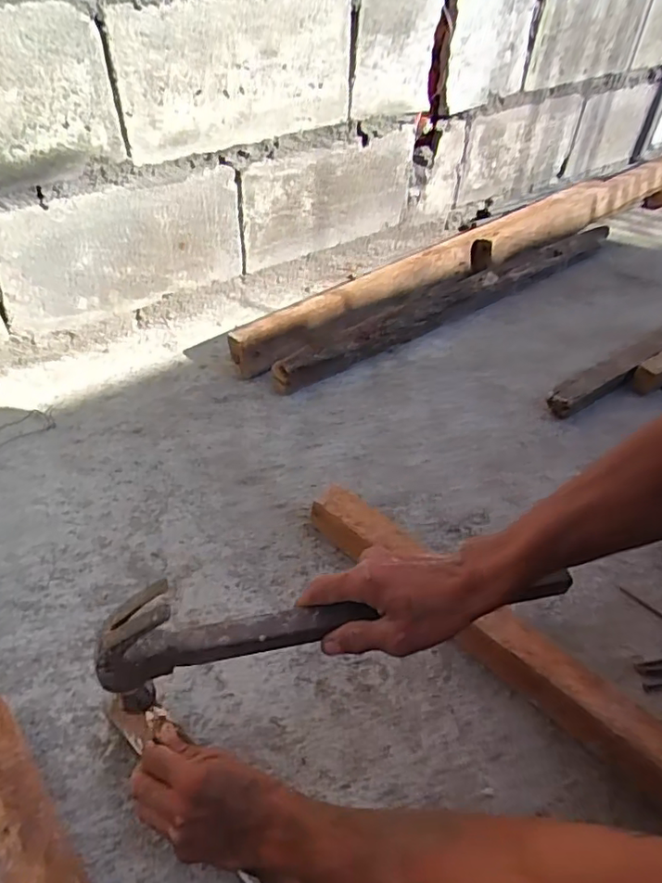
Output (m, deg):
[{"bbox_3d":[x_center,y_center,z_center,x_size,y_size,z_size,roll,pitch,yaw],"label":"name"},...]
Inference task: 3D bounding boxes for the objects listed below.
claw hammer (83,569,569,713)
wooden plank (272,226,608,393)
[{"bbox_3d":[0.019,0.128,0.421,0.349,0.104,0.028,-2,44,-17],"label":"claw hammer"},{"bbox_3d":[0.258,-0.291,1.111,0.889,0.054,0.087,-28,52,-28],"label":"wooden plank"}]

